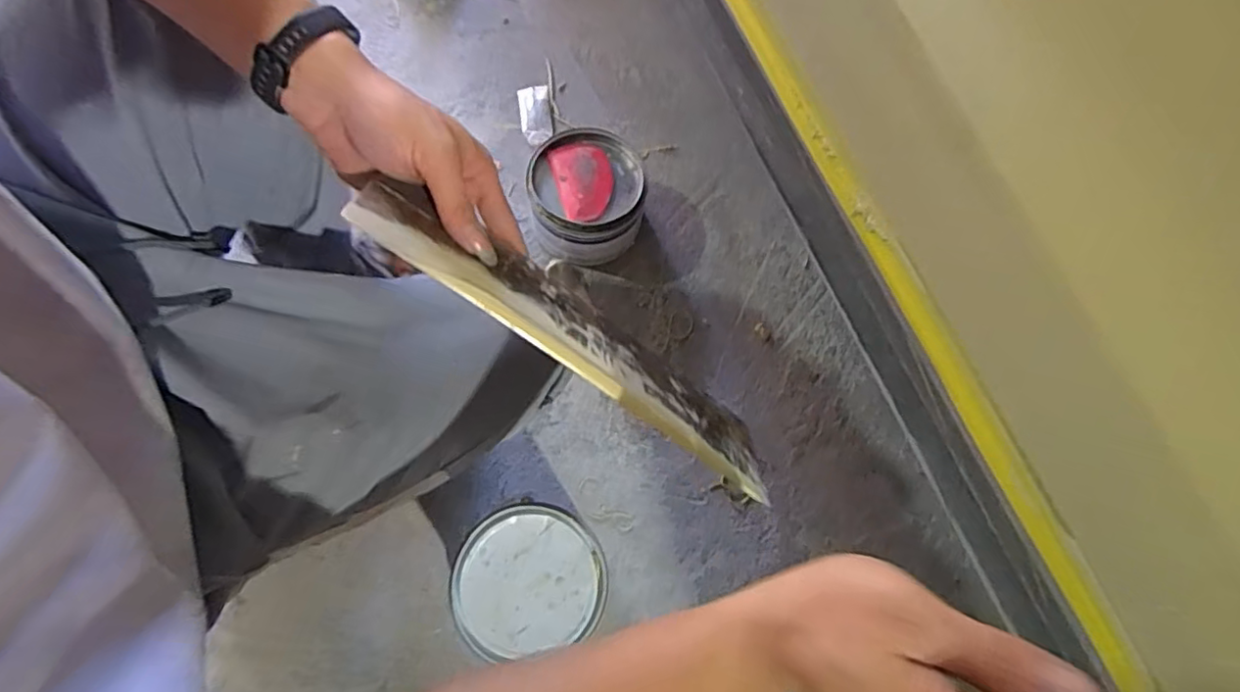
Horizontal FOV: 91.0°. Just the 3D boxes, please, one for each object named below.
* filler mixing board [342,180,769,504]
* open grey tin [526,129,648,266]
[{"bbox_3d":[-0.019,-0.001,0.407,0.324,0.082,0.007,36,117,-22],"label":"filler mixing board"},{"bbox_3d":[-0.040,-0.192,0.821,0.149,0.113,0.163,1,75,-4],"label":"open grey tin"}]

